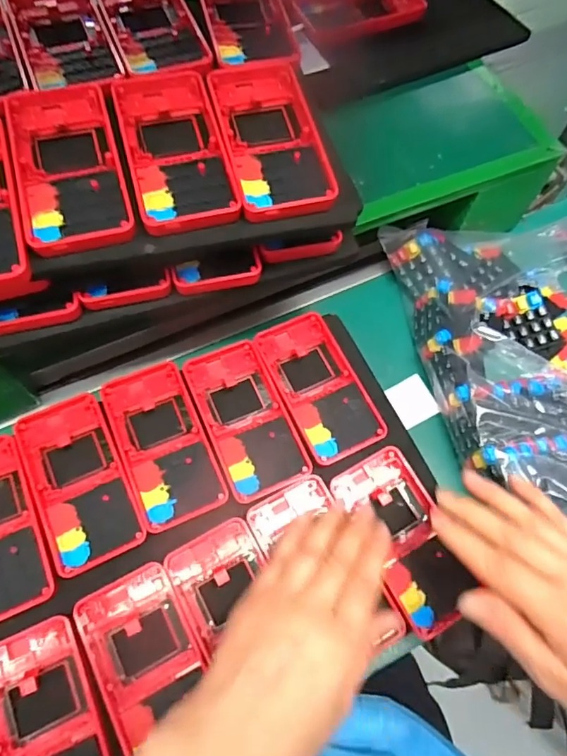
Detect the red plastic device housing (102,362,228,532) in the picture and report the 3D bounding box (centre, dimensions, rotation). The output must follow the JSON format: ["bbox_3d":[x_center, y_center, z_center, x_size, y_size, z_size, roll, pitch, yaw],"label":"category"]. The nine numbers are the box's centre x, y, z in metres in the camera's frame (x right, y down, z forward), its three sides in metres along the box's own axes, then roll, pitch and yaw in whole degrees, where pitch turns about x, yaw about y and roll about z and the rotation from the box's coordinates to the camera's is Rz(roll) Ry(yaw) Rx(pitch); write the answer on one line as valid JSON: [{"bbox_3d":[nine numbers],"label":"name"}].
[{"bbox_3d":[-0.091,0.046,0.379,0.060,0.015,0.124,-21,67,-13],"label":"red plastic device housing"}]

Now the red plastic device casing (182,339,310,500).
[{"bbox_3d":[-0.030,0.031,0.394,0.060,0.020,0.122,-22,68,-13],"label":"red plastic device casing"}]

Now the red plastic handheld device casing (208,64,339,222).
[{"bbox_3d":[-0.009,-0.163,0.340,0.062,0.013,0.129,-12,66,-9],"label":"red plastic handheld device casing"}]

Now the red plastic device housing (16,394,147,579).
[{"bbox_3d":[-0.147,0.071,0.362,0.060,0.012,0.122,-23,68,-13],"label":"red plastic device housing"}]

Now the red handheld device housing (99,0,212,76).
[{"bbox_3d":[-0.102,-0.270,0.385,0.061,0.017,0.131,-19,67,-12],"label":"red handheld device housing"}]

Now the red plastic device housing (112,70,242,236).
[{"bbox_3d":[-0.072,-0.152,0.330,0.061,0.016,0.129,-14,66,-10],"label":"red plastic device housing"}]

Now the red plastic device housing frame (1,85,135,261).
[{"bbox_3d":[-0.135,-0.136,0.320,0.061,0.015,0.132,-14,66,-10],"label":"red plastic device housing frame"}]

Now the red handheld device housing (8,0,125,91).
[{"bbox_3d":[-0.160,-0.247,0.370,0.061,0.016,0.127,-20,67,-12],"label":"red handheld device housing"}]

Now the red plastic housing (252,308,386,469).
[{"bbox_3d":[0.028,0.006,0.406,0.061,0.016,0.121,-23,68,-13],"label":"red plastic housing"}]

